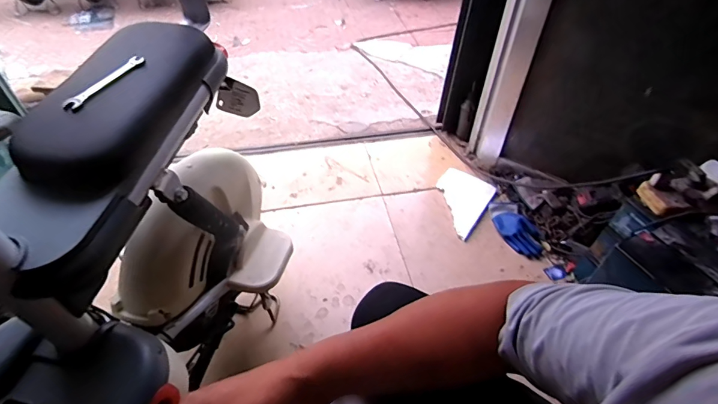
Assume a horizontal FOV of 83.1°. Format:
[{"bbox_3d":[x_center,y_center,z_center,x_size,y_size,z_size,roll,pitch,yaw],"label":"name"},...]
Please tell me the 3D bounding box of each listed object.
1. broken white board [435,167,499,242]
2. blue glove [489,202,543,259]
[{"bbox_3d":[0.317,-0.014,1.290,0.181,0.024,0.251,28,52,22],"label":"broken white board"},{"bbox_3d":[0.473,0.074,1.221,0.099,0.031,0.197,-9,48,-10],"label":"blue glove"}]

